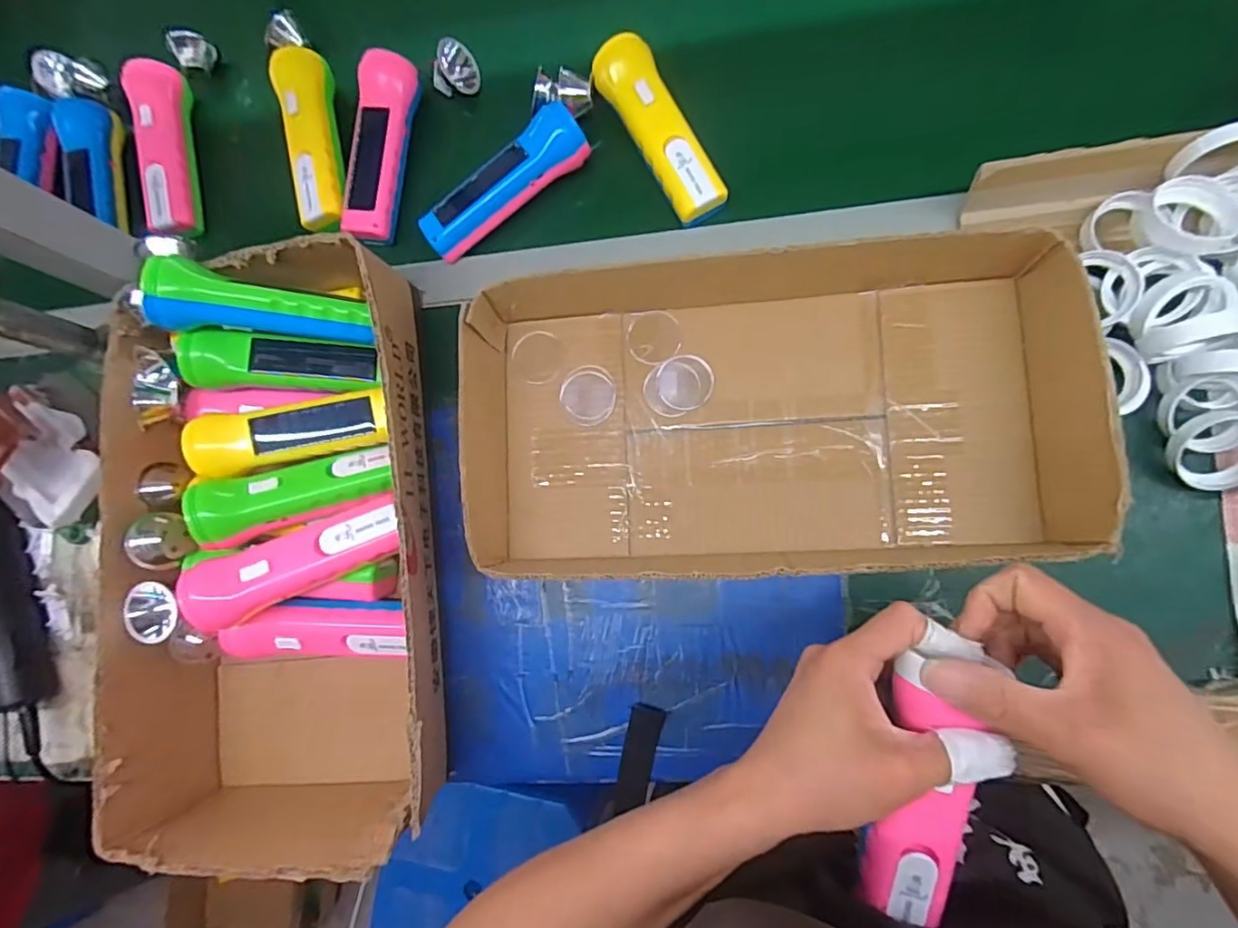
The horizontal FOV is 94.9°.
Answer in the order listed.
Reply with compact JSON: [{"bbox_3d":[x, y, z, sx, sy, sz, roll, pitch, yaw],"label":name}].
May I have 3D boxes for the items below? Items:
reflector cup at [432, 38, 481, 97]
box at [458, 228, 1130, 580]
[{"bbox_3d":[-0.149,-0.353,0.511,0.041,0.032,0.034,-32,83,5],"label":"reflector cup"},{"bbox_3d":[0.096,-0.041,0.416,0.424,0.064,0.233,-4,83,8],"label":"box"}]

